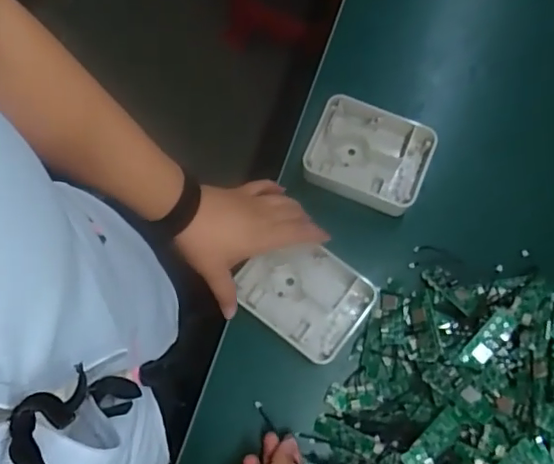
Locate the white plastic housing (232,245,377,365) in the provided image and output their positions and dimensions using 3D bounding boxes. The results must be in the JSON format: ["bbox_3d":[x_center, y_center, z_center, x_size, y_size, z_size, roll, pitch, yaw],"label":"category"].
[{"bbox_3d":[0.029,0.066,0.579,0.130,0.038,0.096,37,78,8],"label":"white plastic housing"}]

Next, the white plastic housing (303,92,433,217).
[{"bbox_3d":[0.102,-0.084,0.625,0.130,0.040,0.105,21,76,5],"label":"white plastic housing"}]

